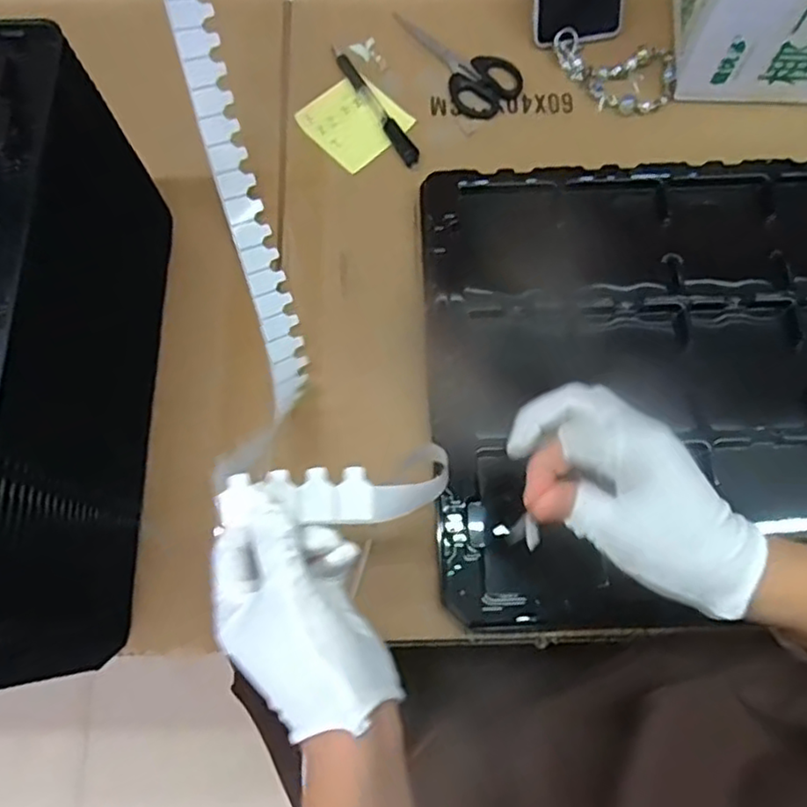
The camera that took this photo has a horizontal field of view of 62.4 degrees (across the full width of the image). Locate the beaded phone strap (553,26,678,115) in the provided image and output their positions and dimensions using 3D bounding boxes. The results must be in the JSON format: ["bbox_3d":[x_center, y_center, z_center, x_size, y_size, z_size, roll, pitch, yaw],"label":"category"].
[{"bbox_3d":[0.181,-0.284,0.572,0.104,0.015,0.069,9,75,2],"label":"beaded phone strap"}]

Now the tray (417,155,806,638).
[{"bbox_3d":[0.207,-0.022,0.487,0.373,0.027,0.345,-3,74,-1],"label":"tray"}]

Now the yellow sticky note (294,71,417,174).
[{"bbox_3d":[-0.041,-0.242,0.567,0.073,0.004,0.078,-43,79,-11],"label":"yellow sticky note"}]

